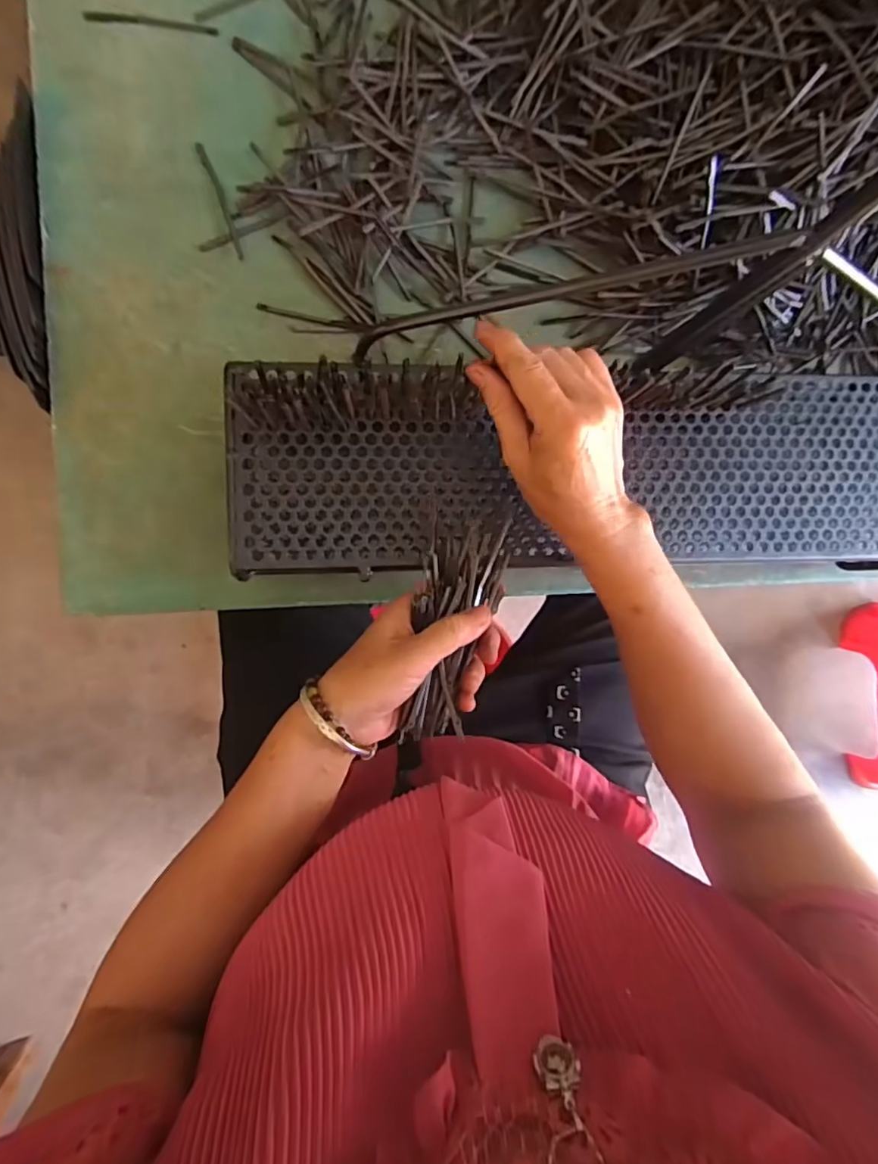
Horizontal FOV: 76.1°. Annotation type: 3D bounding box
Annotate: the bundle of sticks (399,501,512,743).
[{"bbox_3d":[0.009,0.031,0.370,0.055,0.026,0.147,12,82,-7],"label":"bundle of sticks"}]

